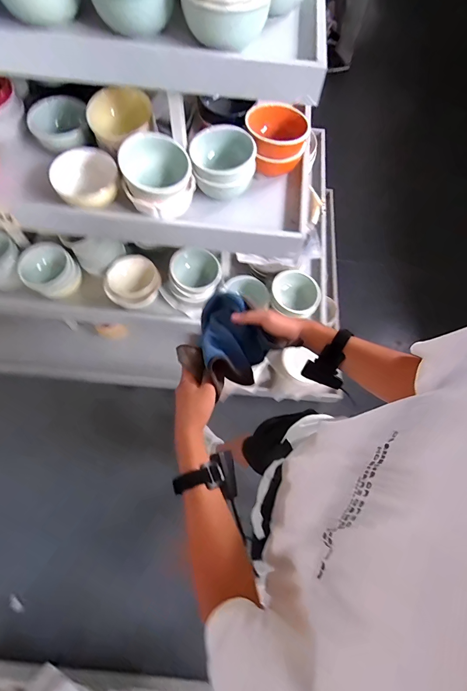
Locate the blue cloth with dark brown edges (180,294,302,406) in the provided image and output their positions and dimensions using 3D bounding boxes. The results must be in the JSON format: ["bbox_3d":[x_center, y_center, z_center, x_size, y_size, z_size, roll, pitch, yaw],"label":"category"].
[{"bbox_3d":[-0.017,-0.003,0.564,0.145,0.058,0.138,43,73,14],"label":"blue cloth with dark brown edges"}]

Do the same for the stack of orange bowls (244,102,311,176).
[{"bbox_3d":[0.105,-0.522,0.830,0.153,0.096,0.157,14,68,4],"label":"stack of orange bowls"}]

